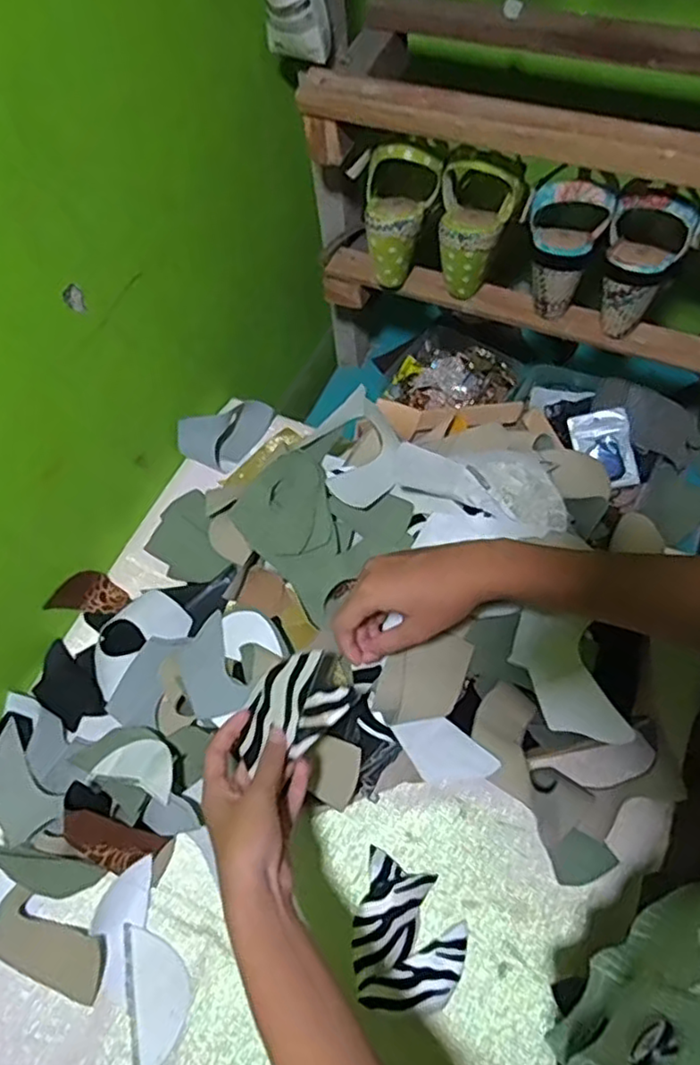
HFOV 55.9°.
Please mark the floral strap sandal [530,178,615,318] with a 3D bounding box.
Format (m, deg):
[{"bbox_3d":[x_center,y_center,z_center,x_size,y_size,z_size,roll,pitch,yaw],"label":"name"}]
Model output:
[{"bbox_3d":[0.213,-0.289,0.659,0.072,0.129,0.078,16,63,13],"label":"floral strap sandal"}]

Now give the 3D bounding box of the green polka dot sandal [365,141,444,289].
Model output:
[{"bbox_3d":[0.057,-0.340,0.708,0.076,0.144,0.084,2,61,5],"label":"green polka dot sandal"}]

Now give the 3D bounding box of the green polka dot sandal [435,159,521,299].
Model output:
[{"bbox_3d":[0.132,-0.317,0.685,0.079,0.130,0.079,7,62,8],"label":"green polka dot sandal"}]

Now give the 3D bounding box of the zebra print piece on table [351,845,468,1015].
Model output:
[{"bbox_3d":[0.049,0.337,0.548,0.092,0.010,0.105,15,63,12],"label":"zebra print piece on table"}]

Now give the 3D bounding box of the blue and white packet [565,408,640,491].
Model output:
[{"bbox_3d":[0.318,-0.103,0.826,0.067,0.009,0.098,-11,91,16],"label":"blue and white packet"}]

